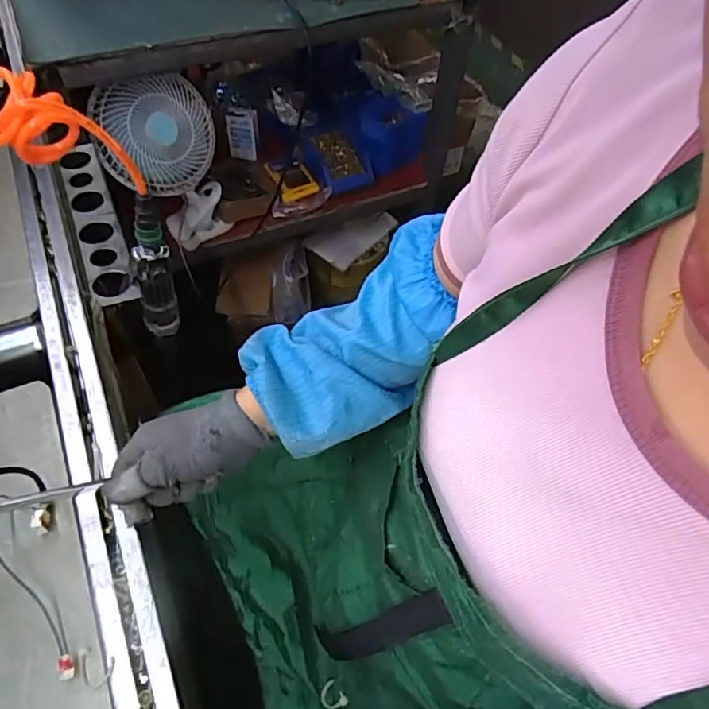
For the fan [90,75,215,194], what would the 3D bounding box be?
[{"bbox_3d":[-0.365,-0.399,0.973,0.213,0.200,0.097,-17,32,-33],"label":"fan"}]

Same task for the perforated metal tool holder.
[{"bbox_3d":[-0.319,-0.165,0.653,0.049,0.019,0.273,-20,59,-16],"label":"perforated metal tool holder"}]

